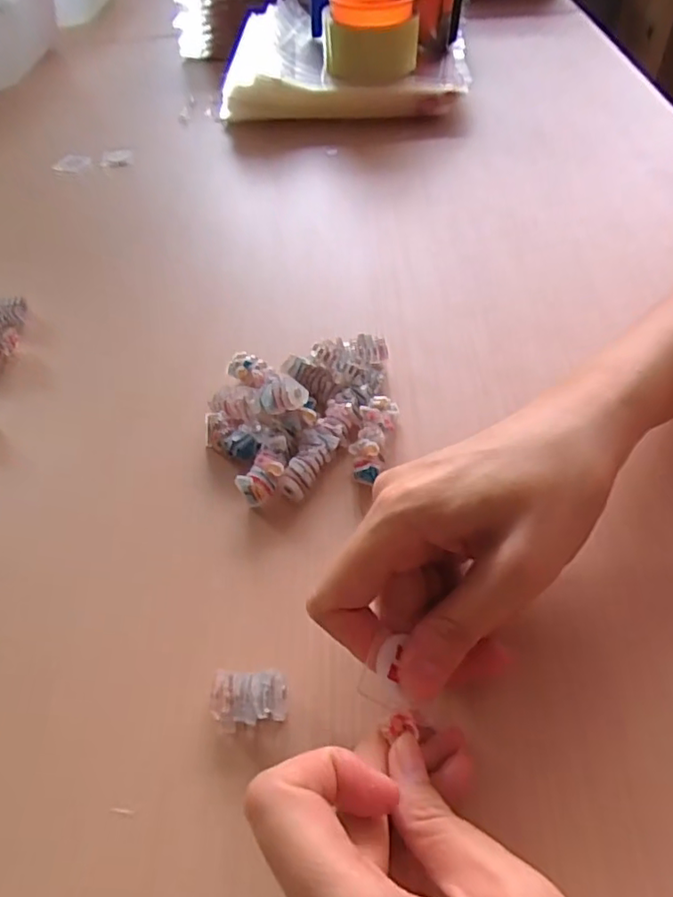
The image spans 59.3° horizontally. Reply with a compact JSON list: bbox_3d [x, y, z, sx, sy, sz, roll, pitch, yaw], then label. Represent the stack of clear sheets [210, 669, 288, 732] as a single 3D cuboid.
[{"bbox_3d":[-0.032,0.091,0.217,0.027,0.015,0.018,-2,50,3],"label":"stack of clear sheets"}]

